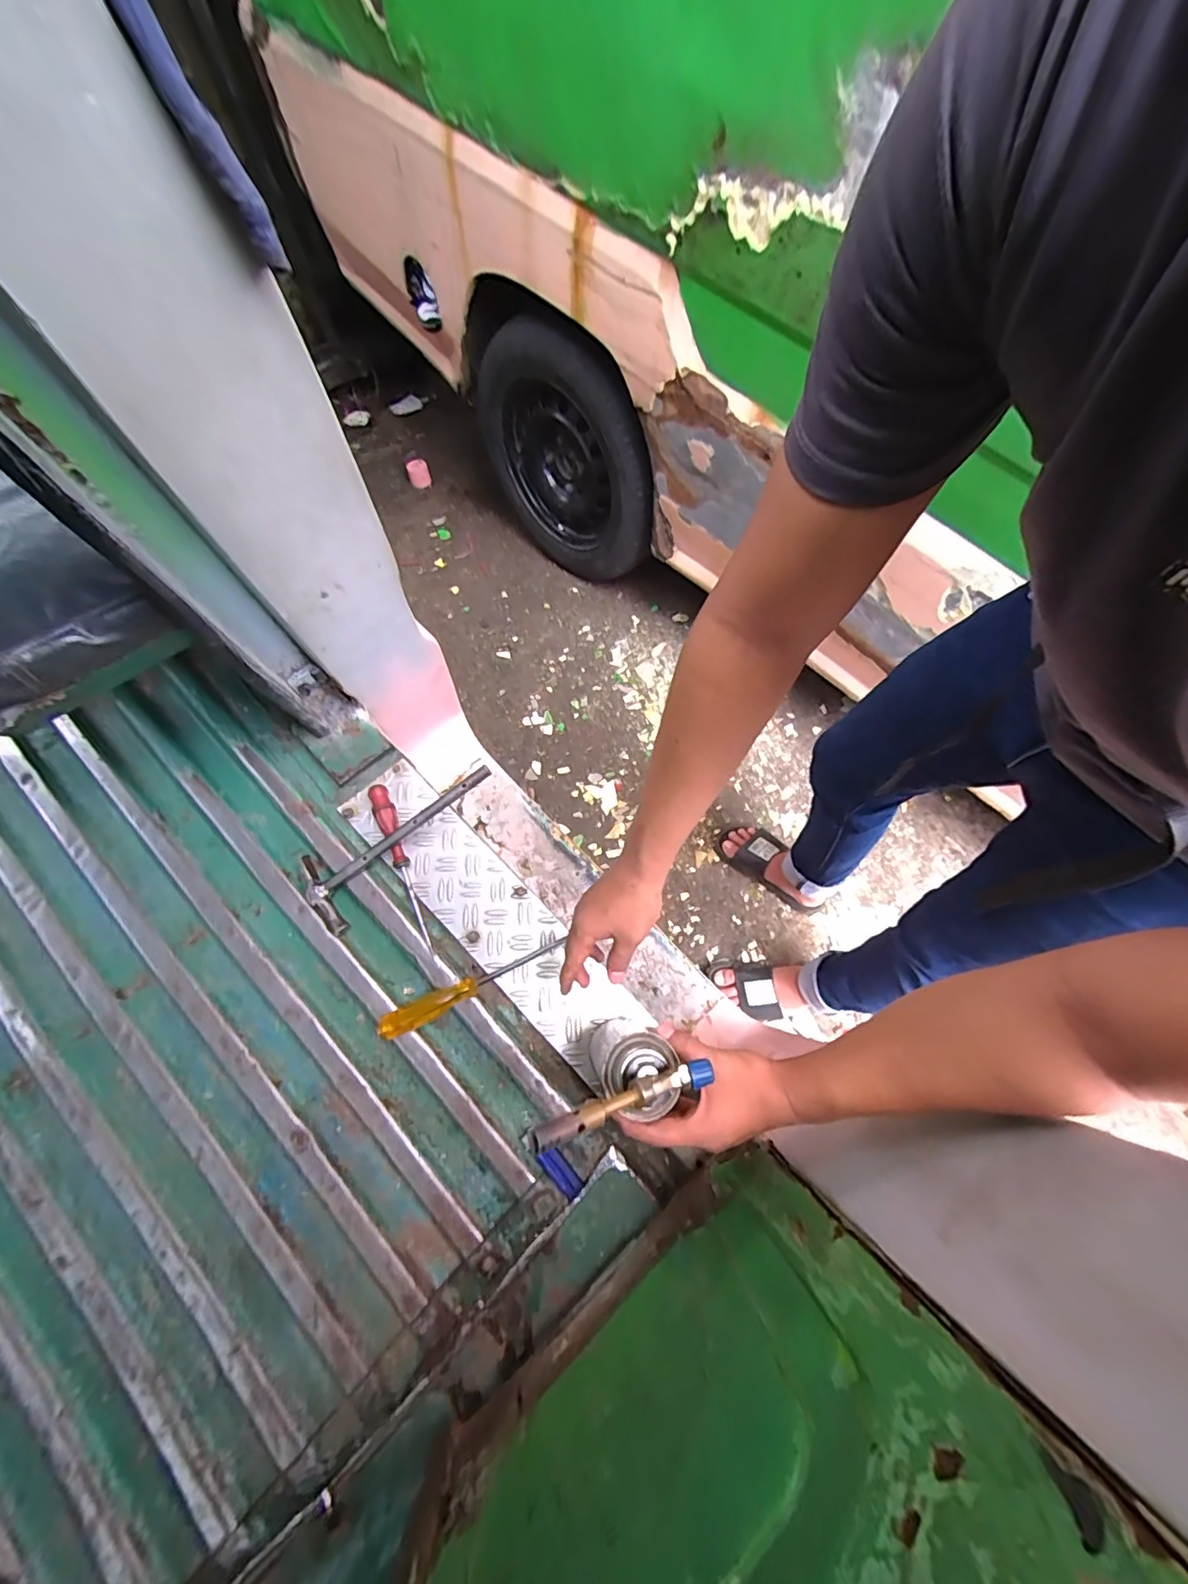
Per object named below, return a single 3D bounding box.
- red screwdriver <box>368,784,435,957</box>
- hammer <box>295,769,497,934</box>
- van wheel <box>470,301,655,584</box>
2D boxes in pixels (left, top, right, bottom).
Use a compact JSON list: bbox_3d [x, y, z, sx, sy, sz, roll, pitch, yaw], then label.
[{"bbox_3d":[-0.230,0.090,0.639,0.024,0.024,0.212,-21,83,-10],"label":"red screwdriver"},{"bbox_3d":[-0.231,0.052,0.629,0.255,0.023,0.094,-39,69,-4],"label":"hammer"},{"bbox_3d":[-0.081,-0.809,1.314,0.560,0.601,0.143,42,70,19],"label":"van wheel"}]

